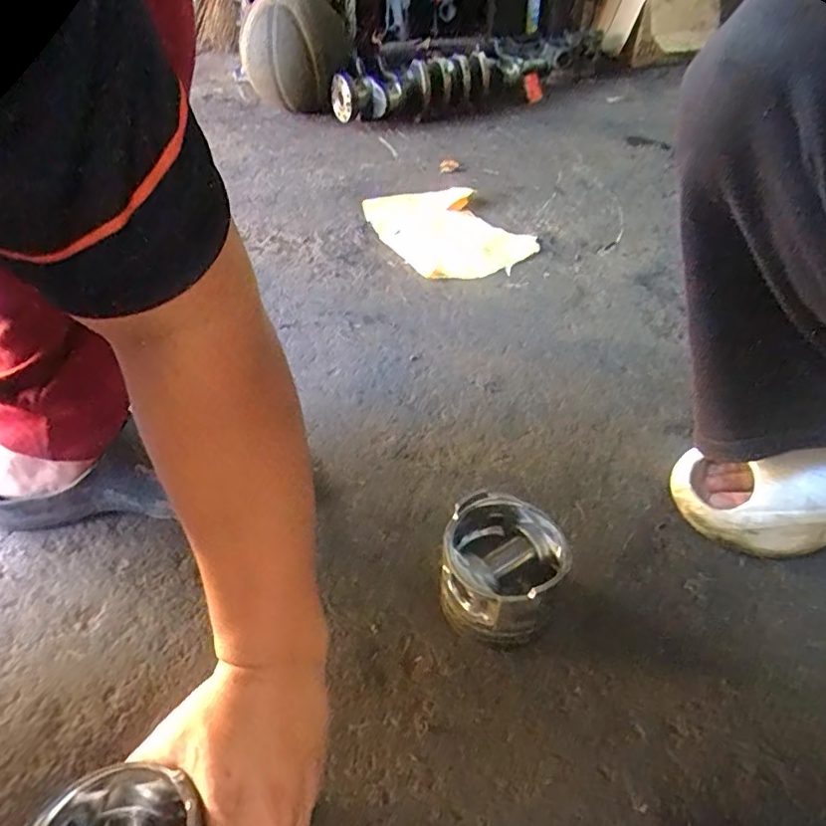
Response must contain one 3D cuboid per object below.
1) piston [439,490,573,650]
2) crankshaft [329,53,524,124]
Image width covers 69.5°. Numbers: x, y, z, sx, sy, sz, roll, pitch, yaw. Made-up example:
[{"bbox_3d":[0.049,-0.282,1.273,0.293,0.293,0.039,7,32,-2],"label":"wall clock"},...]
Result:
[{"bbox_3d":[0.070,0.124,0.473,0.094,0.081,0.089,18,47,18],"label":"piston"},{"bbox_3d":[0.060,-0.749,1.362,0.495,0.111,0.137,-24,49,-23],"label":"crankshaft"}]

